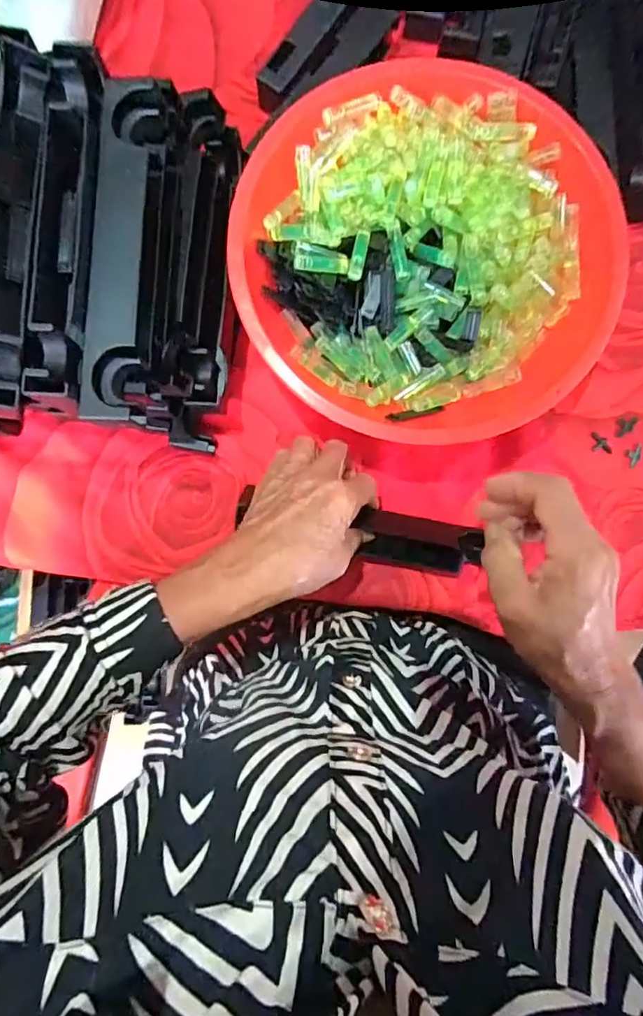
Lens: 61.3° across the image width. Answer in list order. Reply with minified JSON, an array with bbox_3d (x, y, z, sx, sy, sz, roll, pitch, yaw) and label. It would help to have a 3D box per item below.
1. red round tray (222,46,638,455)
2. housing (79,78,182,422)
[{"bbox_3d":[0.069,-0.168,0.380,0.239,0.074,0.234,0,86,-2],"label":"red round tray"},{"bbox_3d":[-0.110,-0.149,0.309,0.032,0.026,0.201,3,86,0],"label":"housing"}]

